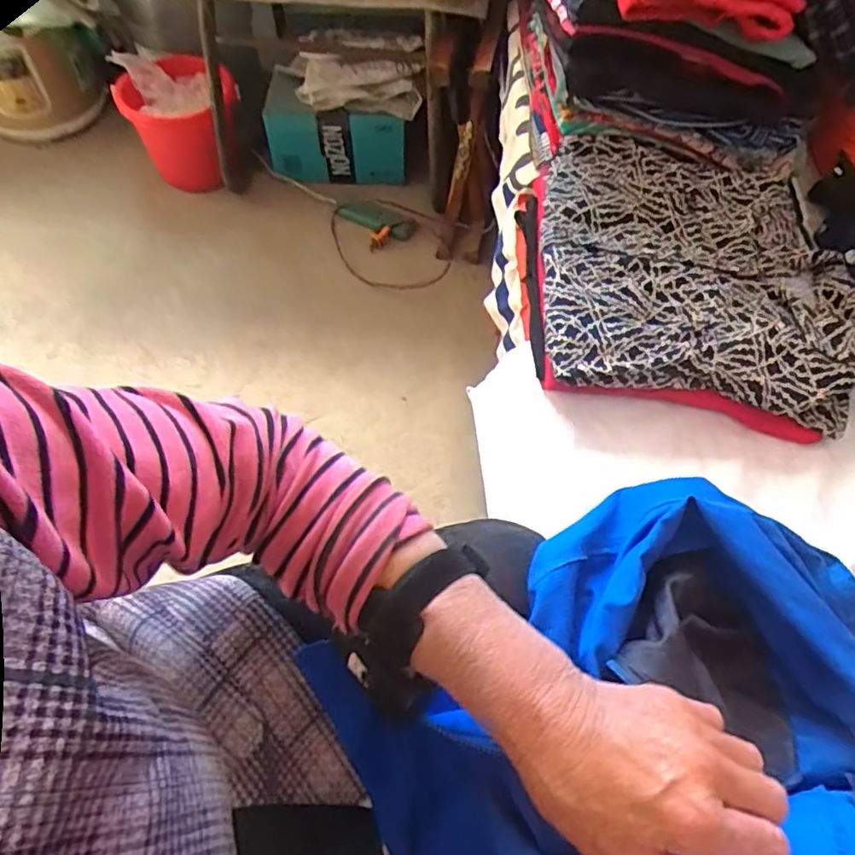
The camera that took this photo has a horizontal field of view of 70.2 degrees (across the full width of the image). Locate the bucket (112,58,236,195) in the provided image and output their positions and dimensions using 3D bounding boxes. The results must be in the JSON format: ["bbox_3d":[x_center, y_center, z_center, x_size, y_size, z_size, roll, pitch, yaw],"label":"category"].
[{"bbox_3d":[-0.486,-0.604,1.239,0.210,0.189,0.199,29,62,15],"label":"bucket"}]

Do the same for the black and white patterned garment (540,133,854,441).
[{"bbox_3d":[0.293,-0.178,0.650,0.344,0.051,0.366,8,58,3],"label":"black and white patterned garment"}]

